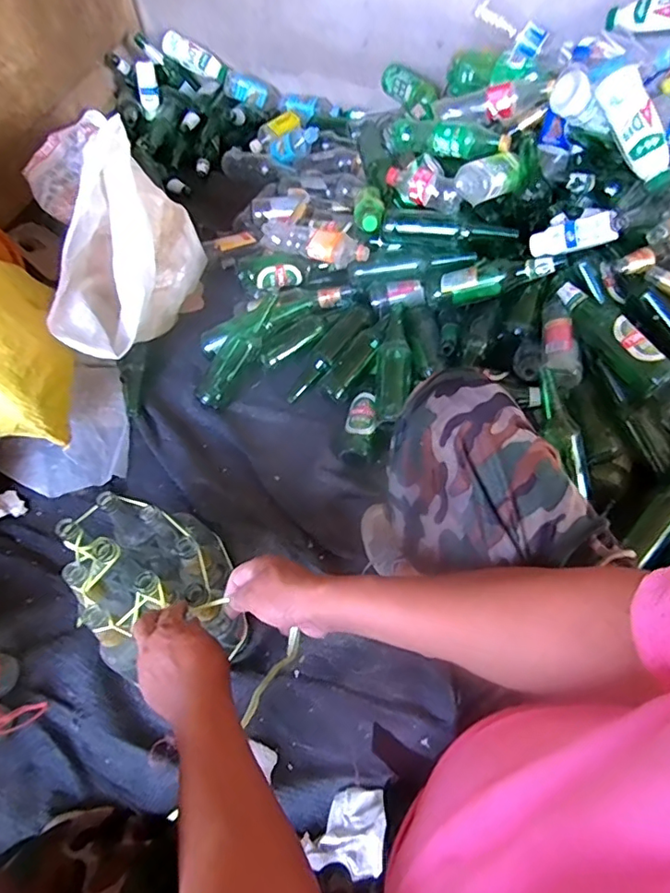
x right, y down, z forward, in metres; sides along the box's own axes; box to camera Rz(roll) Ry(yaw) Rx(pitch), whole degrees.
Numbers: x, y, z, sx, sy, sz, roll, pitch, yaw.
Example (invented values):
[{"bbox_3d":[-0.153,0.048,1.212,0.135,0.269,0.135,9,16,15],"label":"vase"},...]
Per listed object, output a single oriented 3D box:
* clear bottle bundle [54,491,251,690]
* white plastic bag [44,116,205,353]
[{"bbox_3d":[-0.251,0.195,0.769,0.174,0.219,0.221,-21,62,-9],"label":"clear bottle bundle"},{"bbox_3d":[-0.406,-0.349,1.005,0.120,0.330,0.373,17,62,12],"label":"white plastic bag"}]

